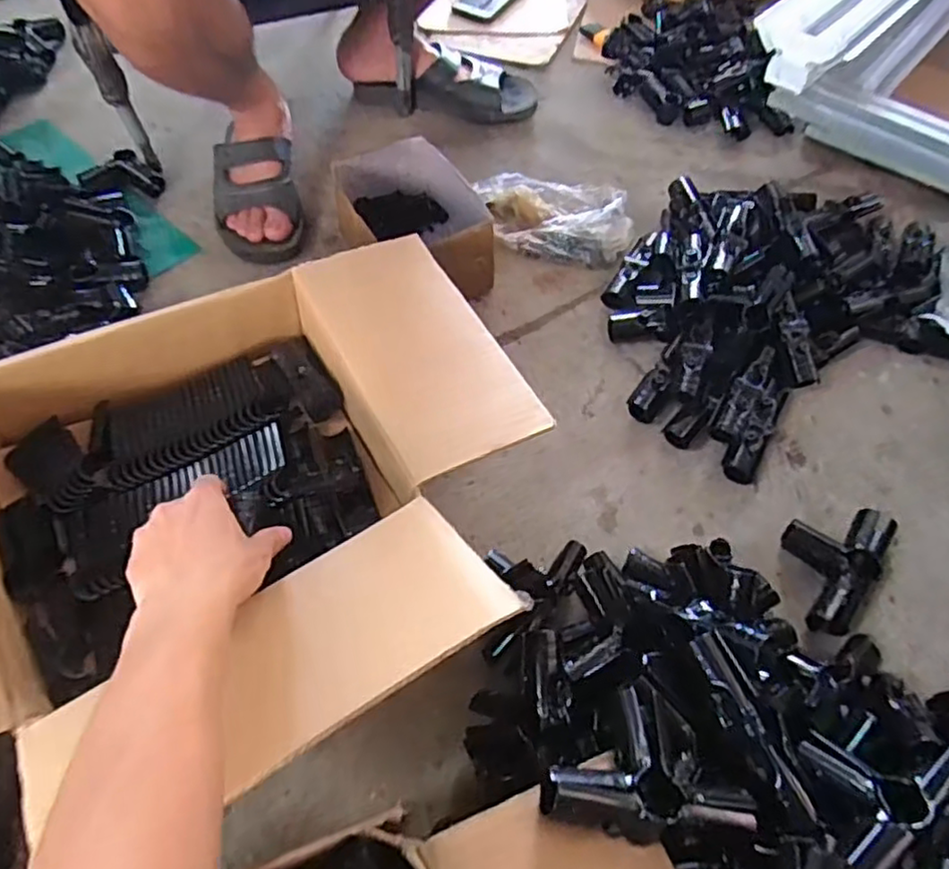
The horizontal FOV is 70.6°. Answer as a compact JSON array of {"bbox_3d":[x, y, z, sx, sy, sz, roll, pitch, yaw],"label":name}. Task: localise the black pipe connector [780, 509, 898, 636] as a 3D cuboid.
[{"bbox_3d":[0.334,0.114,0.630,0.087,0.032,0.144,35,63,20],"label":"black pipe connector"}]

